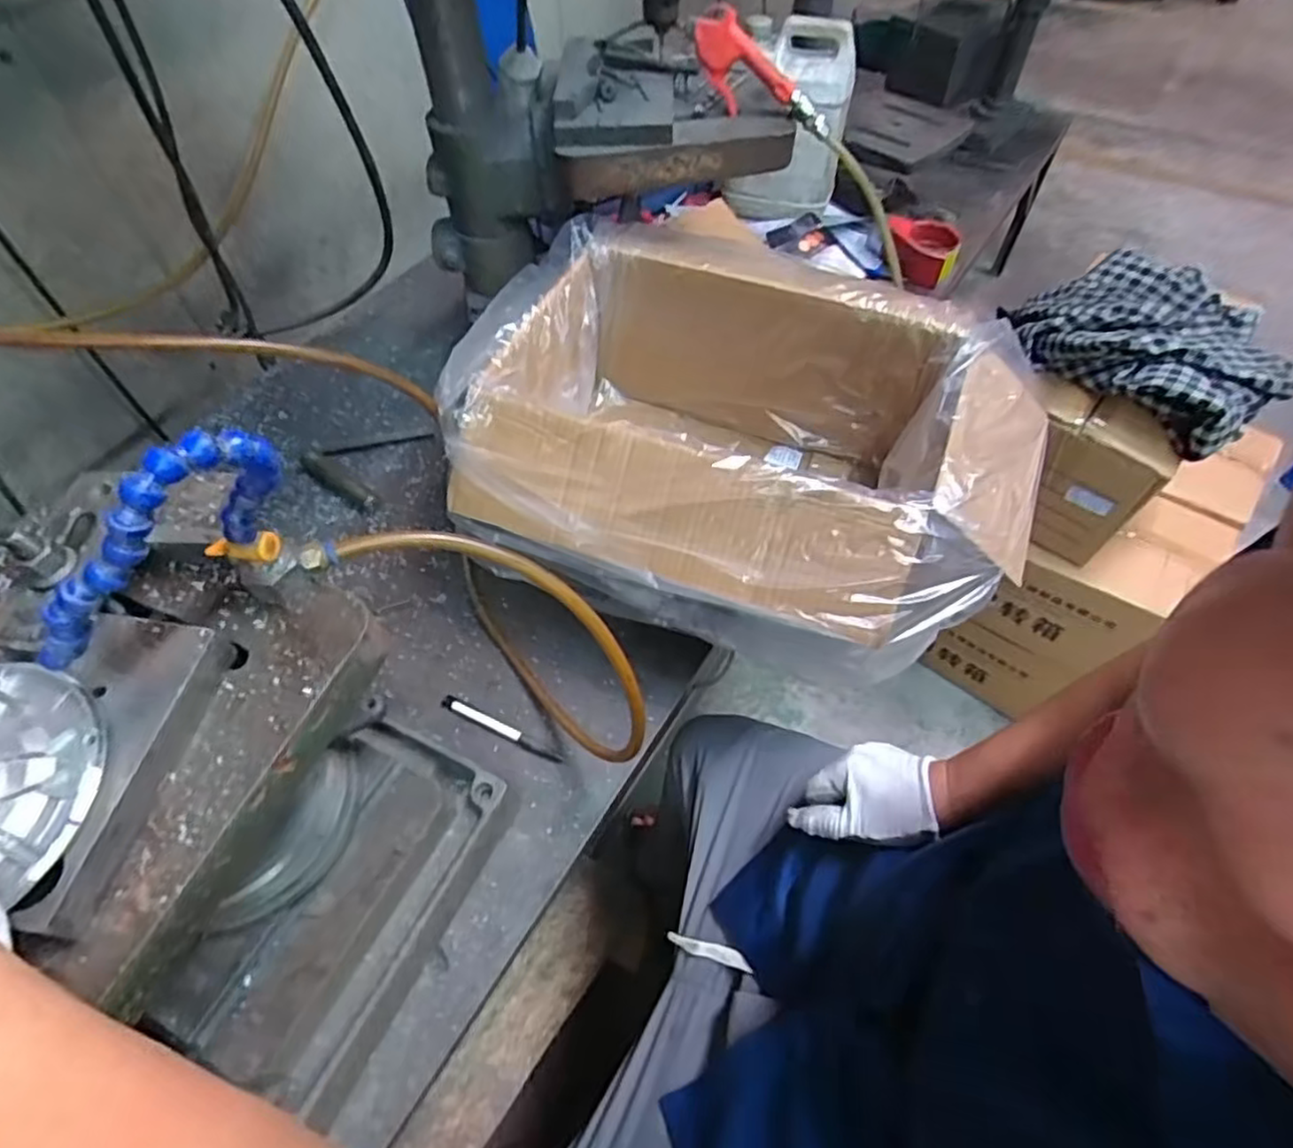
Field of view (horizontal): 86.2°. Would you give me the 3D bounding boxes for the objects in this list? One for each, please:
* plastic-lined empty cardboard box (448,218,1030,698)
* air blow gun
[{"bbox_3d":[0.095,-0.126,0.748,0.547,0.231,0.400,19,59,14],"label":"plastic-lined empty cardboard box"},{"bbox_3d":[0.127,-0.538,0.756,0.175,0.076,0.033,32,59,-7],"label":"air blow gun"}]

